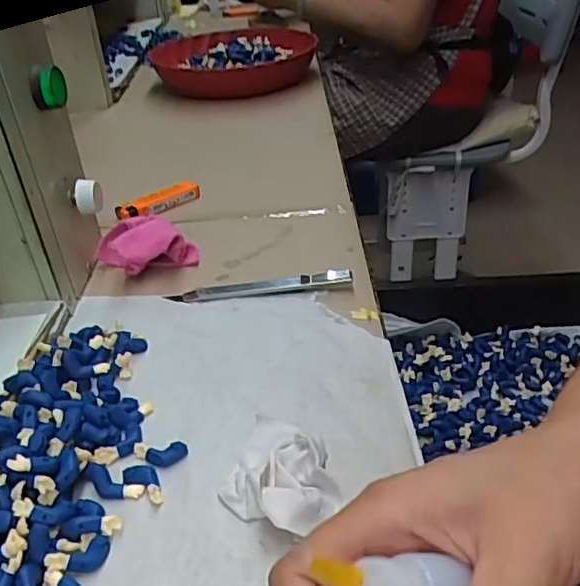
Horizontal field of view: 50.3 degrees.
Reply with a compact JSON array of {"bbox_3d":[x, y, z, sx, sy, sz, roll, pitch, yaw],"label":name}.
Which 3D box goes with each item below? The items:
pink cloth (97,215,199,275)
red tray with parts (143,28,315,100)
[{"bbox_3d":[-0.112,-0.037,0.485,0.071,0.039,0.043,-20,37,-20],"label":"pink cloth"},{"bbox_3d":[-0.084,-0.335,0.893,0.235,0.061,0.189,-7,34,-4],"label":"red tray with parts"}]

